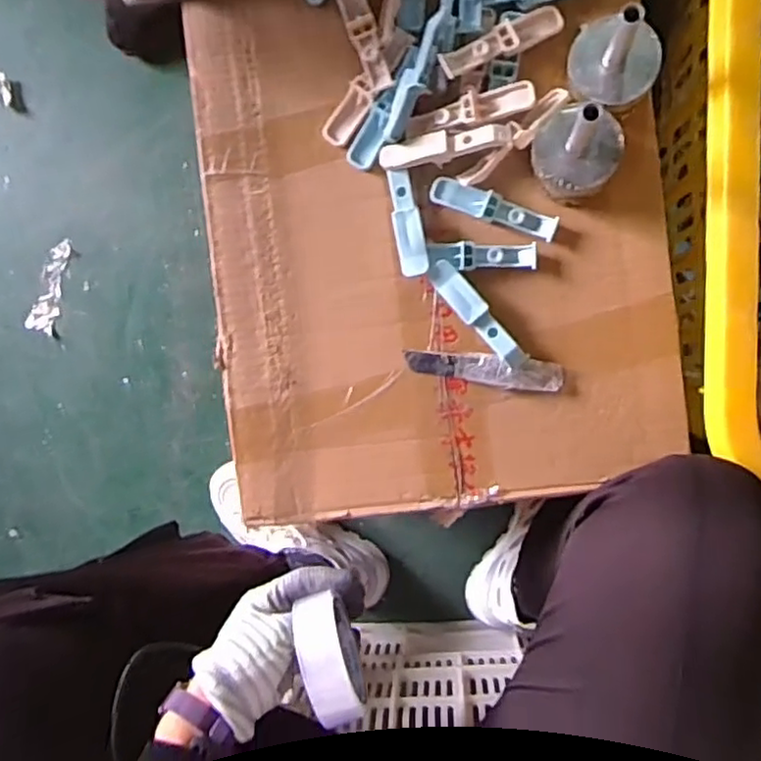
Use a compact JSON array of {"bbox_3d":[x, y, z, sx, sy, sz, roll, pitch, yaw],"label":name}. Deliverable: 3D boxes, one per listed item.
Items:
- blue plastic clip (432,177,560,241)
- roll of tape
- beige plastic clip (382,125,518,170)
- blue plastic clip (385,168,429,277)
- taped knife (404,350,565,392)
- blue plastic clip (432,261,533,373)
[{"bbox_3d":[0.085,-0.130,0.500,0.097,0.011,0.021,20,91,3],"label":"blue plastic clip"},{"bbox_3d":[-0.038,0.216,0.533,0.032,0.085,0.086,-20,89,3],"label":"roll of tape"},{"bbox_3d":[0.048,-0.174,0.495,0.096,0.009,0.021,-7,90,15],"label":"beige plastic clip"},{"bbox_3d":[0.020,-0.120,0.502,0.021,0.010,0.081,-10,90,3],"label":"blue plastic clip"},{"bbox_3d":[0.079,-0.009,0.509,0.118,0.008,0.022,7,88,11],"label":"taped knife"},{"bbox_3d":[0.073,-0.049,0.499,0.020,0.008,0.099,-39,88,3],"label":"blue plastic clip"}]

